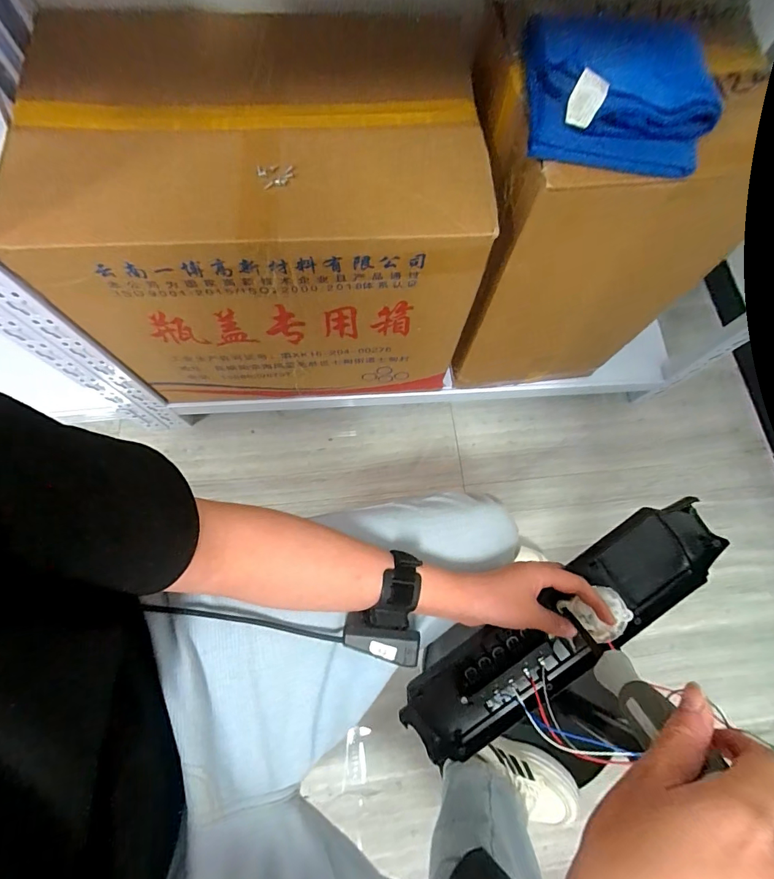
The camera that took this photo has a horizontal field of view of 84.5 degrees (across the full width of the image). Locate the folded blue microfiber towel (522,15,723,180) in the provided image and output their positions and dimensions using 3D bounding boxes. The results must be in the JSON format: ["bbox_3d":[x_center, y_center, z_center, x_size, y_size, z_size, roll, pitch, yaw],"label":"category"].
[{"bbox_3d":[0.234,-0.369,0.425,0.187,0.056,0.202,6,72,0],"label":"folded blue microfiber towel"}]

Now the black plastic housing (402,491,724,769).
[{"bbox_3d":[0.177,0.192,0.438,0.358,0.049,0.105,-37,76,1],"label":"black plastic housing"}]

